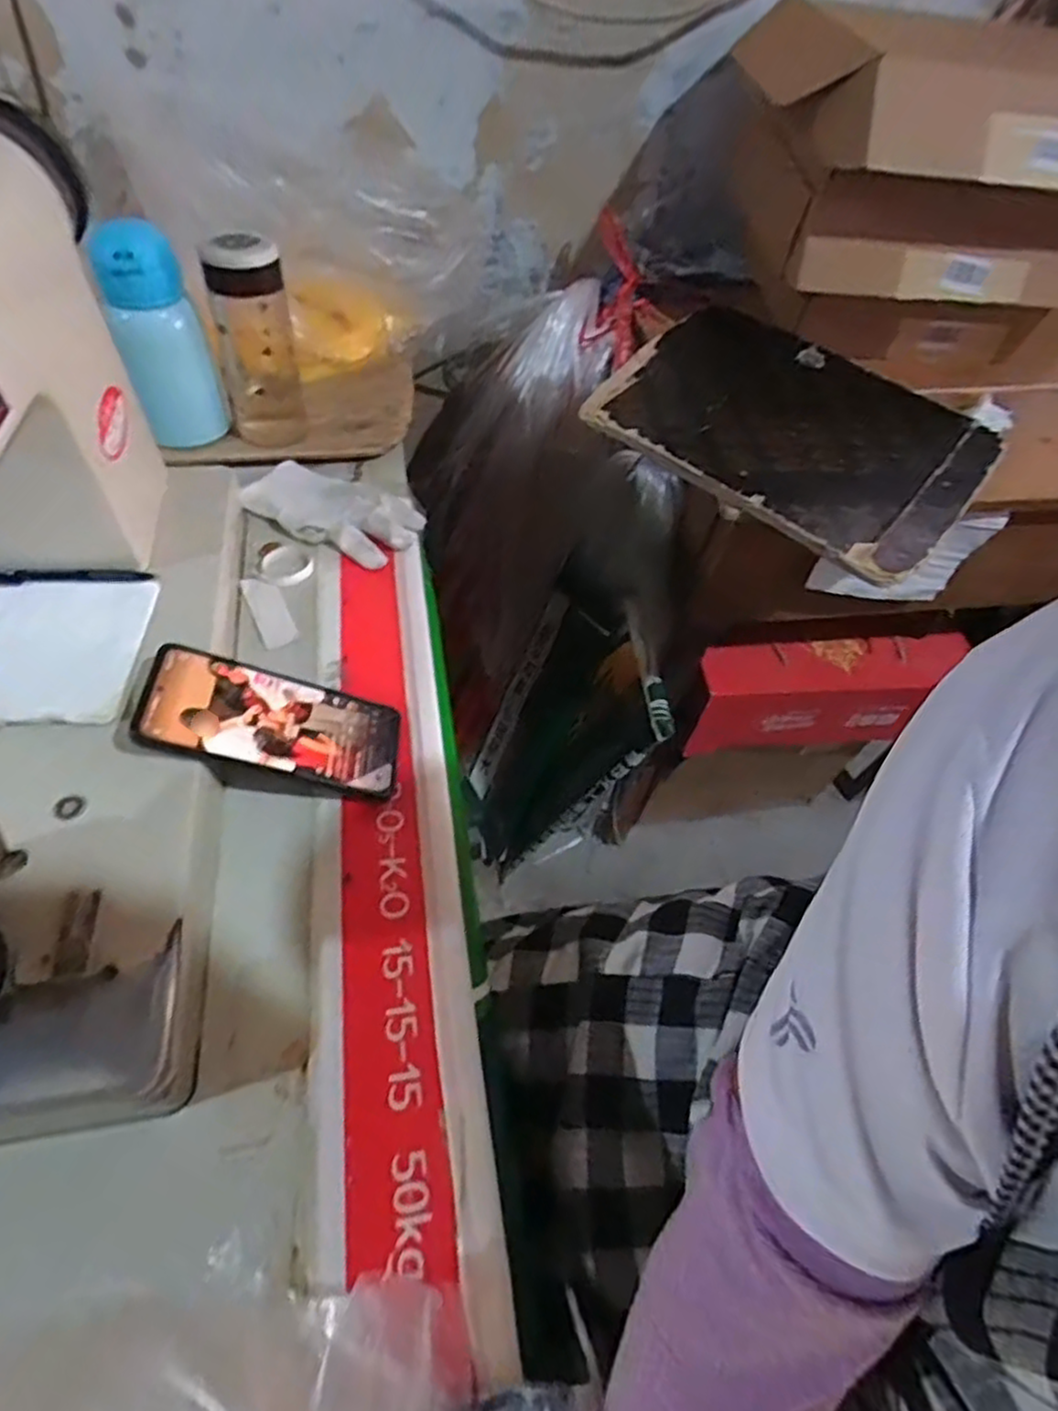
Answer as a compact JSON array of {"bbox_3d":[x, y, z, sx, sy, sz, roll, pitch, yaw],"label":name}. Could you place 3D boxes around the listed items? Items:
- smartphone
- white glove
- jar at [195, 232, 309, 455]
[{"bbox_3d":[-0.168,0.011,0.482,0.164,0.010,0.079,19,48,-24],"label":"smartphone"},{"bbox_3d":[-0.178,-0.185,0.666,0.154,0.021,0.089,25,54,13],"label":"white glove"},{"bbox_3d":[-0.256,-0.340,0.667,0.069,0.172,0.074,-15,55,-17],"label":"jar"}]

